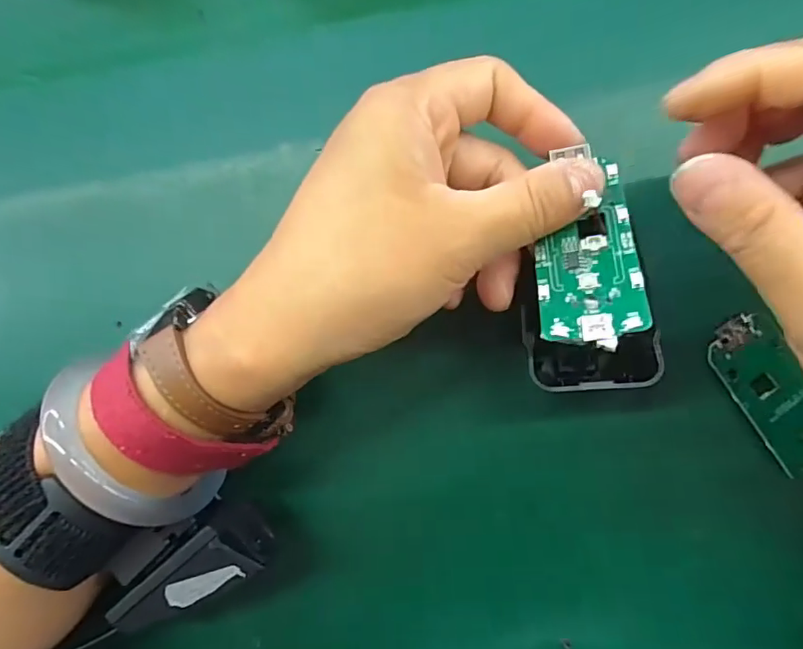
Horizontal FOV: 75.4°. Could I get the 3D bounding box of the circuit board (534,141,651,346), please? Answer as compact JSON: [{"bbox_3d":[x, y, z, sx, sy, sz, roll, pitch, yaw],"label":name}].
[{"bbox_3d":[0.059,-0.025,0.165,0.031,0.011,0.062,-3,88,7],"label":"circuit board"}]

